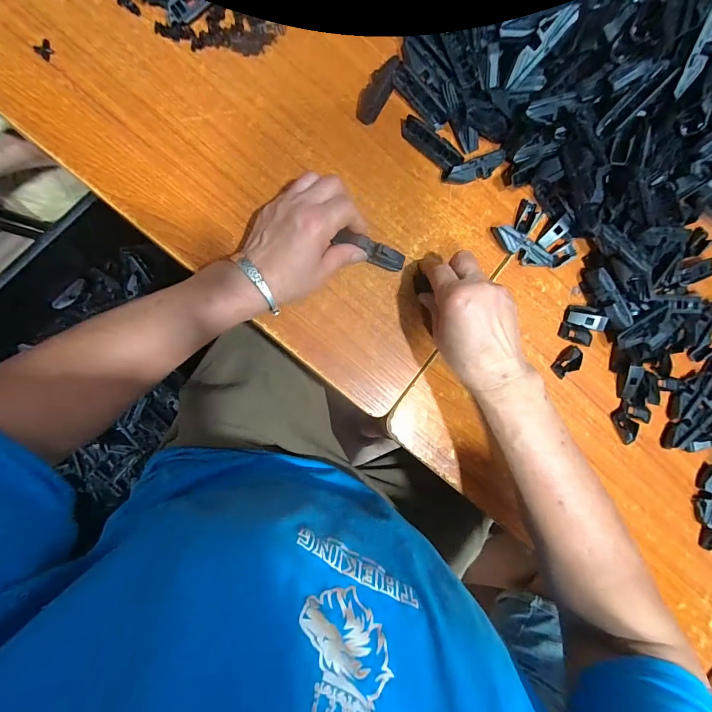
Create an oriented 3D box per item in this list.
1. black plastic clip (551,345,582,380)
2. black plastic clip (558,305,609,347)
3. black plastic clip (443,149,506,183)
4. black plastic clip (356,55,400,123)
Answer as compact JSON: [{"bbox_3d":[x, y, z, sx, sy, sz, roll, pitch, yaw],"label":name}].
[{"bbox_3d":[0.242,0.007,0.391,0.041,0.005,0.025,-35,95,-10],"label":"black plastic clip"},{"bbox_3d":[0.261,-0.037,0.391,0.040,0.020,0.043,19,85,-10],"label":"black plastic clip"},{"bbox_3d":[0.130,-0.202,0.370,0.070,0.019,0.018,-22,92,-11],"label":"black plastic clip"},{"bbox_3d":[0.023,-0.282,0.363,0.027,0.008,0.074,27,83,-9],"label":"black plastic clip"}]

